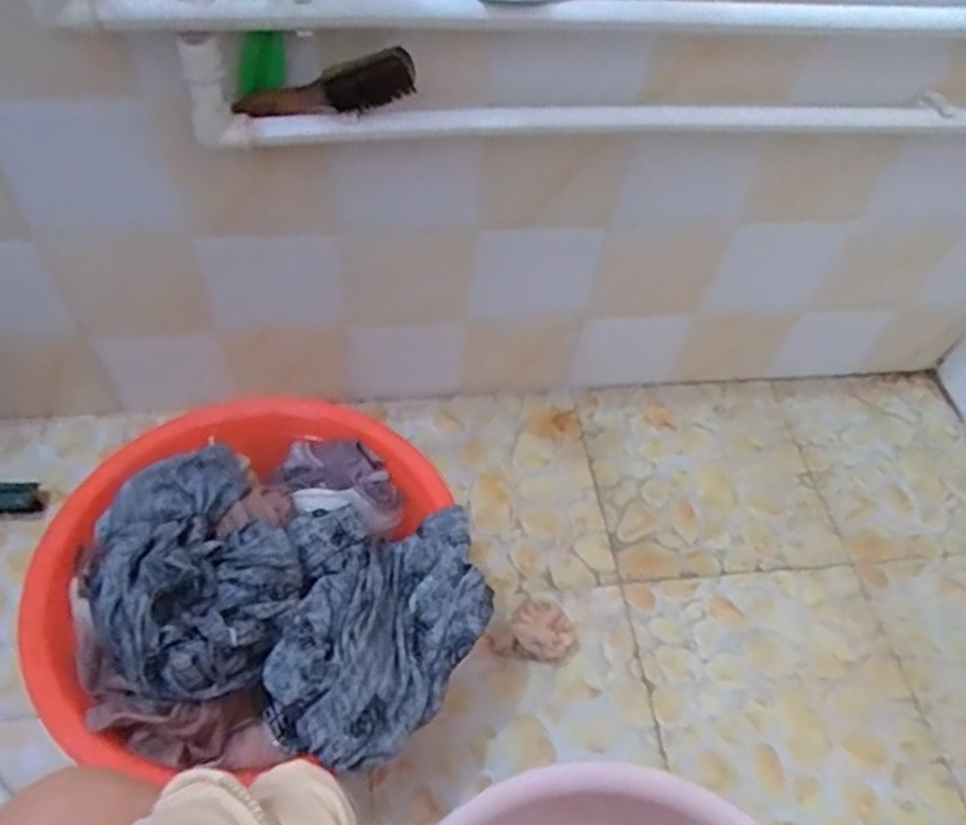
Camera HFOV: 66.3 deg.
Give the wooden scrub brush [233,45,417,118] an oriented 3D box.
[{"bbox_3d":[-0.134,-0.276,0.638,0.152,0.051,0.025,-10,52,10],"label":"wooden scrub brush"}]

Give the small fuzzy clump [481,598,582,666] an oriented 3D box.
[{"bbox_3d":[0.058,0.247,0.815,0.075,0.046,0.087,39,60,23],"label":"small fuzzy clump"}]

